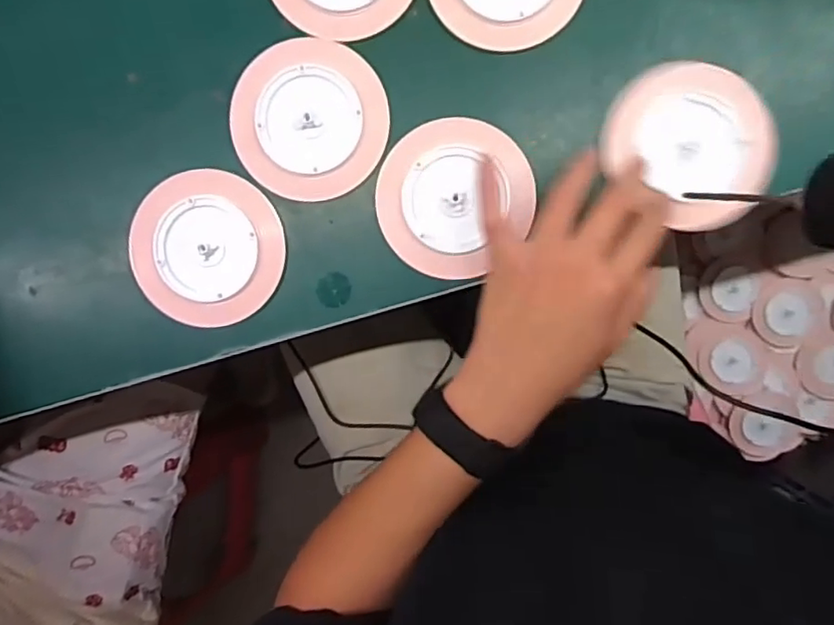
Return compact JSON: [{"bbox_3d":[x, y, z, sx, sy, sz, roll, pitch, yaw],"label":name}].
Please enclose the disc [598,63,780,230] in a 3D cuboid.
[{"bbox_3d":[0.175,-0.109,0.382,0.104,0.019,0.091,38,97,-3],"label":"disc"}]

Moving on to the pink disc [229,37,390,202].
[{"bbox_3d":[-0.070,-0.125,0.390,0.101,0.004,0.098,0,93,2],"label":"pink disc"}]

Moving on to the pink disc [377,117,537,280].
[{"bbox_3d":[0.023,-0.077,0.390,0.100,0.008,0.094,0,88,4],"label":"pink disc"}]

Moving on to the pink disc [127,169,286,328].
[{"bbox_3d":[-0.141,-0.043,0.401,0.100,0.009,0.097,0,93,2],"label":"pink disc"}]

